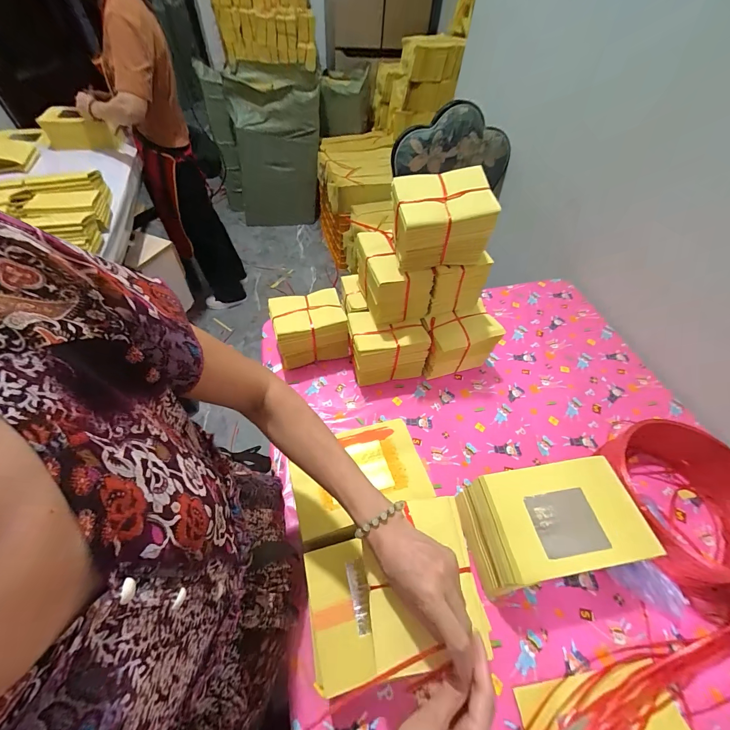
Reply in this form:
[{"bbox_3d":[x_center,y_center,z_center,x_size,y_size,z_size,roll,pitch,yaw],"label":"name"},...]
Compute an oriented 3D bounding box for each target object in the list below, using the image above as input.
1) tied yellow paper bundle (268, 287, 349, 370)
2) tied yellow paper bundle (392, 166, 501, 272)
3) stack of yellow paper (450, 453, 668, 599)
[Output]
[{"bbox_3d":[-0.133,-0.078,0.792,0.165,0.130,0.145,-13,54,-14],"label":"tied yellow paper bundle"},{"bbox_3d":[0.142,-0.273,0.617,0.171,0.142,0.125,-3,52,-7],"label":"tied yellow paper bundle"},{"bbox_3d":[0.309,0.280,0.562,0.257,0.138,0.160,-5,52,-8],"label":"stack of yellow paper"}]

